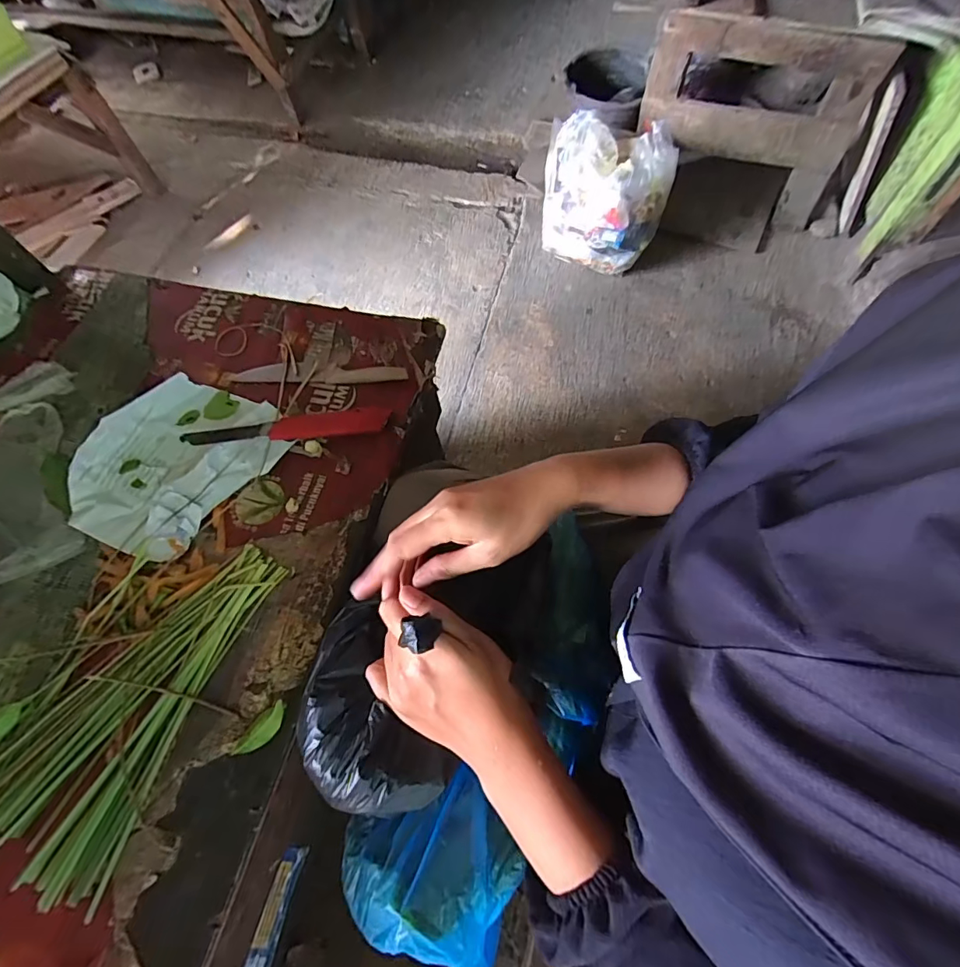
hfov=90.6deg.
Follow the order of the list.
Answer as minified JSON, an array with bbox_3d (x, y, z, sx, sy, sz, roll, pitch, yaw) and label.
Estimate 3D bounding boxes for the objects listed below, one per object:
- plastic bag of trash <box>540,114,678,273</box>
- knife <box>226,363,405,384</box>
[{"bbox_3d":[0.344,-0.808,1.323,0.334,0.297,0.221,16,68,12],"label":"plastic bag of trash"},{"bbox_3d":[-0.195,-0.137,0.581,0.214,0.015,0.027,2,67,4],"label":"knife"}]

